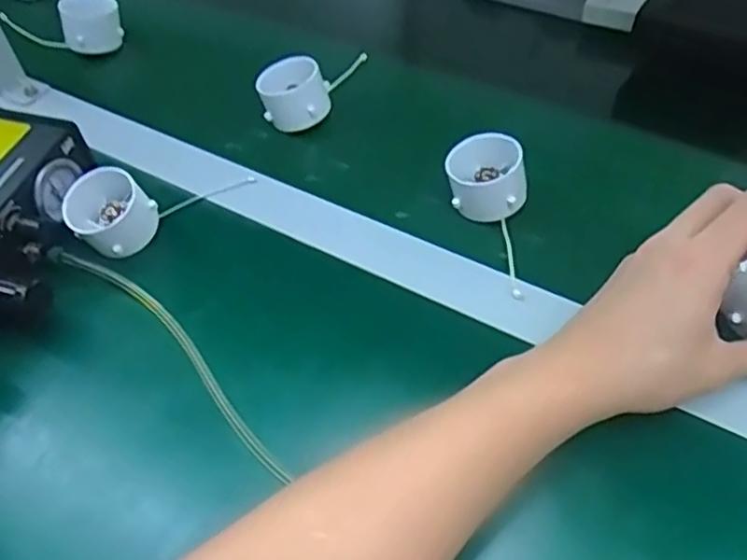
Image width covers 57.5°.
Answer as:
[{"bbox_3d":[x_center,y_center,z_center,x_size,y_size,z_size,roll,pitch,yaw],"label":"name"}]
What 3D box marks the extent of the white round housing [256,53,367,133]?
[{"bbox_3d":[-0.053,-0.168,0.561,0.050,0.039,0.104,16,53,17],"label":"white round housing"}]

